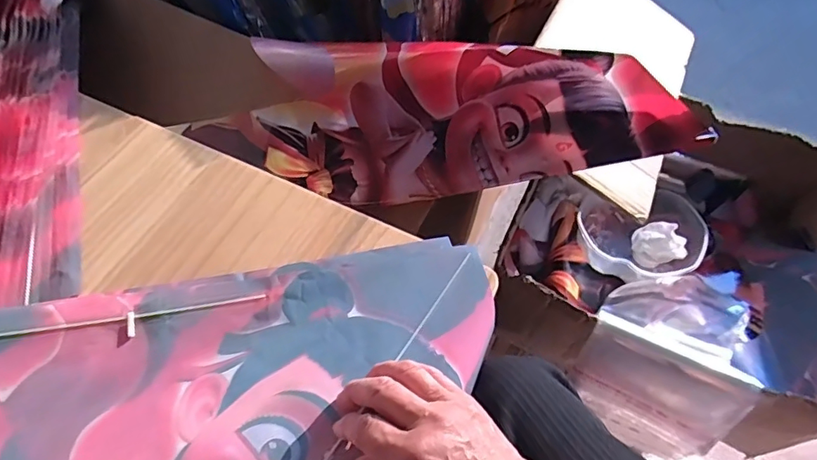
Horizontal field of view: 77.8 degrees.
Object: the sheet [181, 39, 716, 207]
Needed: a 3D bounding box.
[{"bbox_3d":[0.054,-0.125,0.521,0.522,0.075,0.178,-1,58,-6],"label":"sheet"}]

